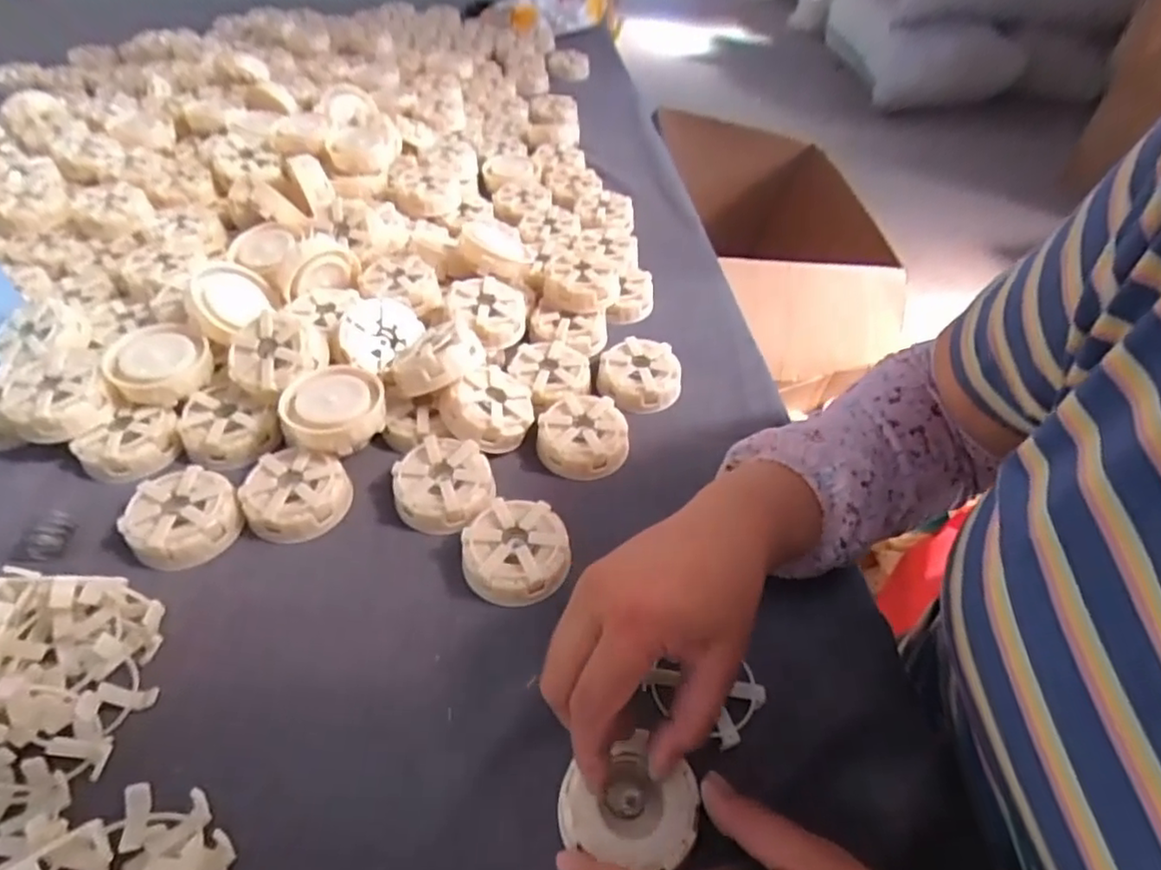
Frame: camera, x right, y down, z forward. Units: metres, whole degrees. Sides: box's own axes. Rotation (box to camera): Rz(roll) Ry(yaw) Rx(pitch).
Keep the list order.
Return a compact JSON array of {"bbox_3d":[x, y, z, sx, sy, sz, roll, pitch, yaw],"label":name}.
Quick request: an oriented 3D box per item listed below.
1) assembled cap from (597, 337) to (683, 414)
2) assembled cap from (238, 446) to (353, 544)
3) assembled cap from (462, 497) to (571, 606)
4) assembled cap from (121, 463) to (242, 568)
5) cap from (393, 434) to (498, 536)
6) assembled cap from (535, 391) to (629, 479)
[{"bbox_3d":[0.046,-0.046,0.518,0.063,0.030,0.060,1,46,-1],"label":"assembled cap"},{"bbox_3d":[-0.188,0.041,0.429,0.063,0.027,0.057,8,46,6],"label":"assembled cap"},{"bbox_3d":[-0.041,0.072,0.404,0.064,0.026,0.062,1,46,-1],"label":"assembled cap"},{"bbox_3d":[-0.255,0.054,0.415,0.063,0.025,0.064,1,46,-1],"label":"assembled cap"},{"bbox_3d":[-0.092,0.034,0.438,0.064,0.029,0.059,3,46,0],"label":"cap"},{"bbox_3d":[0.000,0.001,0.475,0.063,0.025,0.063,1,46,-1],"label":"assembled cap"}]

